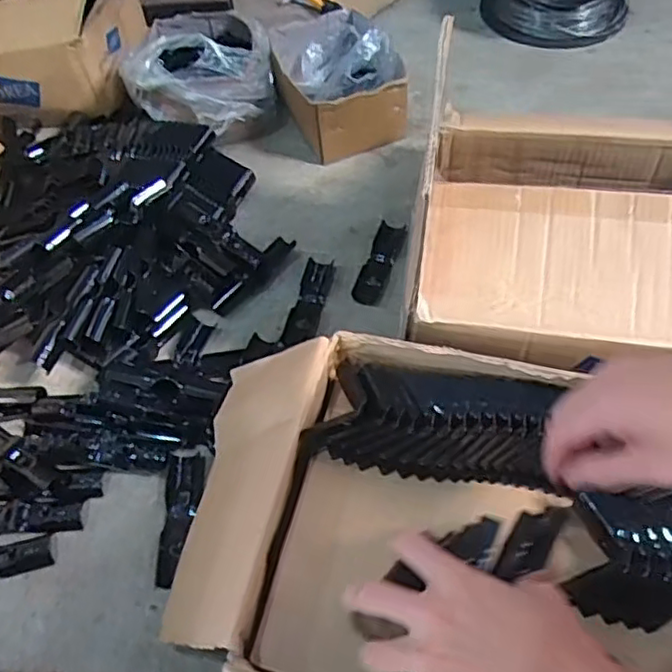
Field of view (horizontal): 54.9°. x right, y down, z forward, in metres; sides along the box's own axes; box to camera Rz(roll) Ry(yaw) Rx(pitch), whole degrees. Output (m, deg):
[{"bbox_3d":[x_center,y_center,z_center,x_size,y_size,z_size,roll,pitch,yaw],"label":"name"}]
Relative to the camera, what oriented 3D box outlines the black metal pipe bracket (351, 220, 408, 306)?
[{"bbox_3d":[0.054,-0.092,0.796,0.036,0.009,0.123,15,58,14],"label":"black metal pipe bracket"}]

